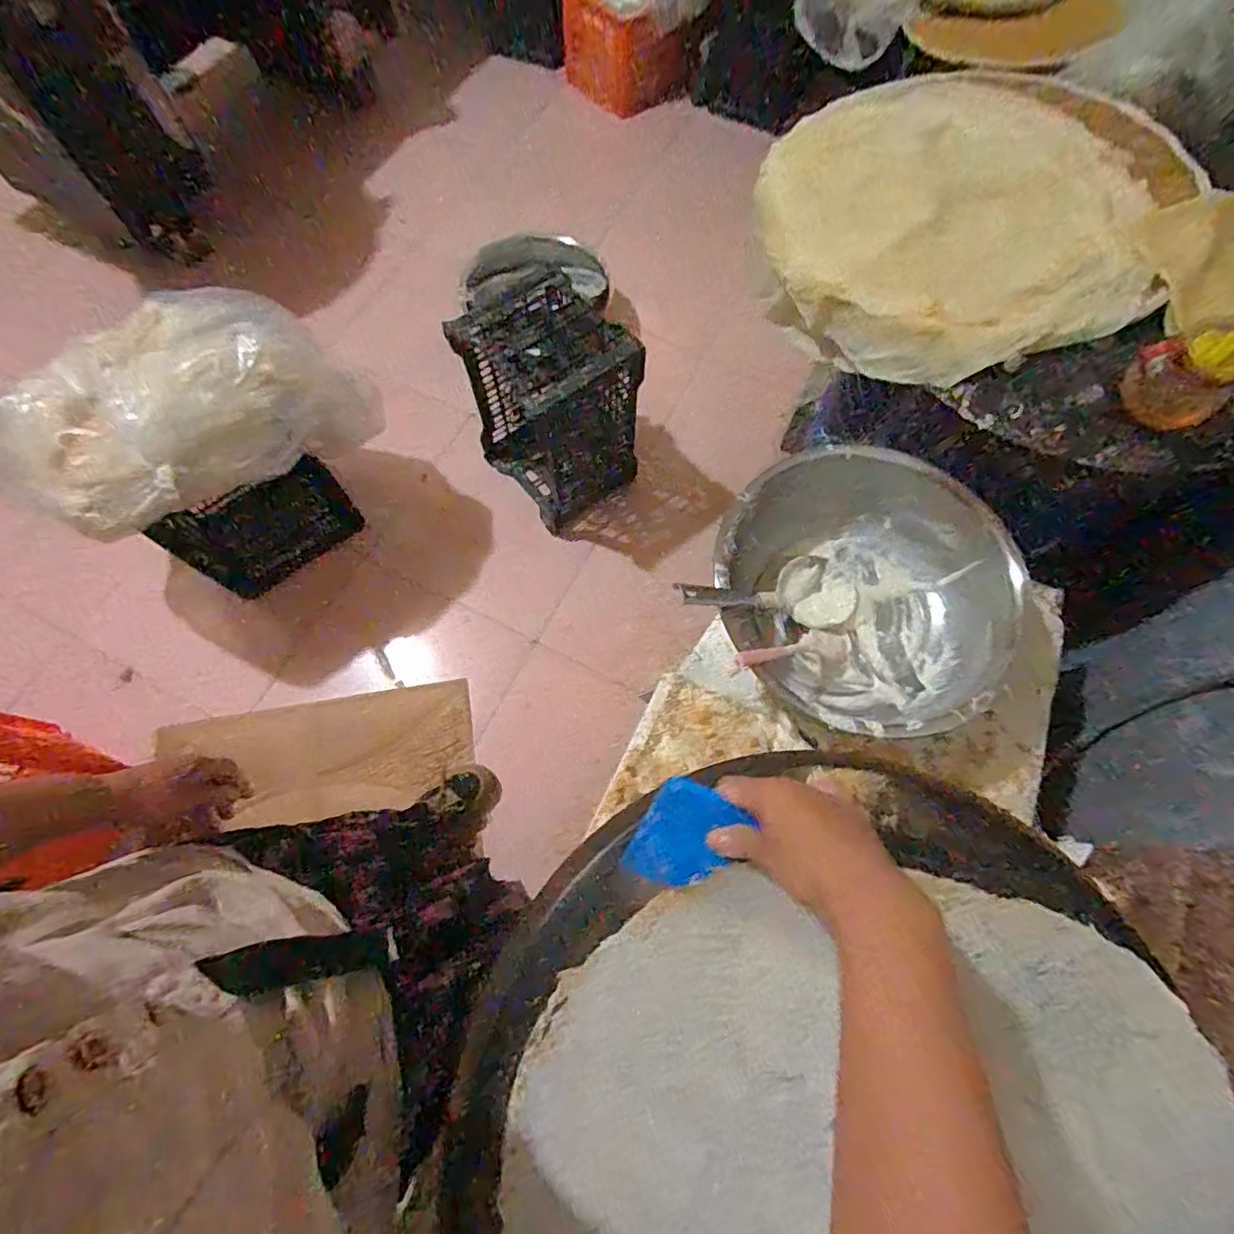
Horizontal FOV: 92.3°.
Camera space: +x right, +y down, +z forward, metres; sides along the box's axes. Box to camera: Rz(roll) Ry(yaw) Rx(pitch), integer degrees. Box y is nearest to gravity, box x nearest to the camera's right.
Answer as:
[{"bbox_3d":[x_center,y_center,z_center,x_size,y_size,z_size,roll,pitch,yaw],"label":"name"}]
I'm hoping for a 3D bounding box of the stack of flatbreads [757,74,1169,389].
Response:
[{"bbox_3d":[0.447,-0.549,0.818,0.479,0.097,0.493,-17,74,-3],"label":"stack of flatbreads"}]

